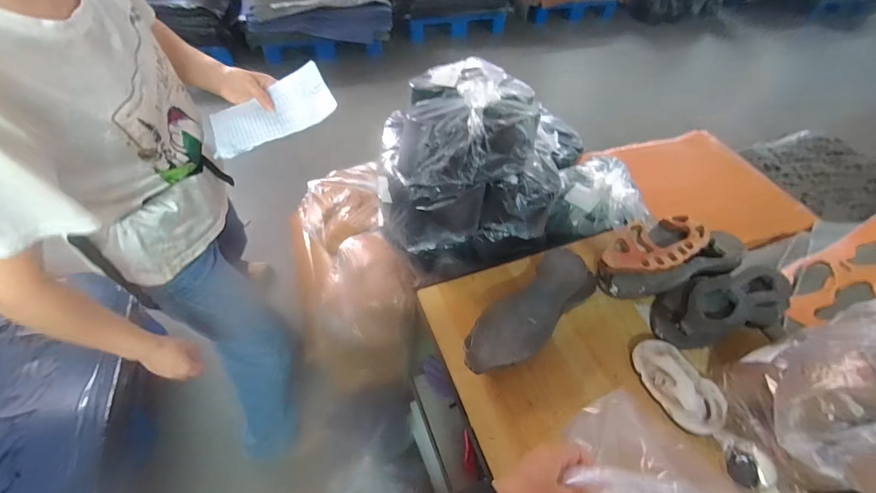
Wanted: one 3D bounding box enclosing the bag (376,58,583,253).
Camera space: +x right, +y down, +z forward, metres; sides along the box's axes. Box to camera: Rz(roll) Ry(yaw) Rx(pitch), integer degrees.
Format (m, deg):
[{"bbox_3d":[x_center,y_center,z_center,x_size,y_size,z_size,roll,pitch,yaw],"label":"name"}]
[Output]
[{"bbox_3d":[0.075,-0.168,0.758,0.356,0.306,0.224,-4,53,-8],"label":"bag"}]

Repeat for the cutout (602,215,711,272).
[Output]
[{"bbox_3d":[0.405,0.000,0.709,0.237,0.028,0.094,-19,56,-18],"label":"cutout"}]

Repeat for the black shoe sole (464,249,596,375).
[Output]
[{"bbox_3d":[0.170,0.121,0.692,0.308,0.042,0.112,-37,63,-28],"label":"black shoe sole"}]

